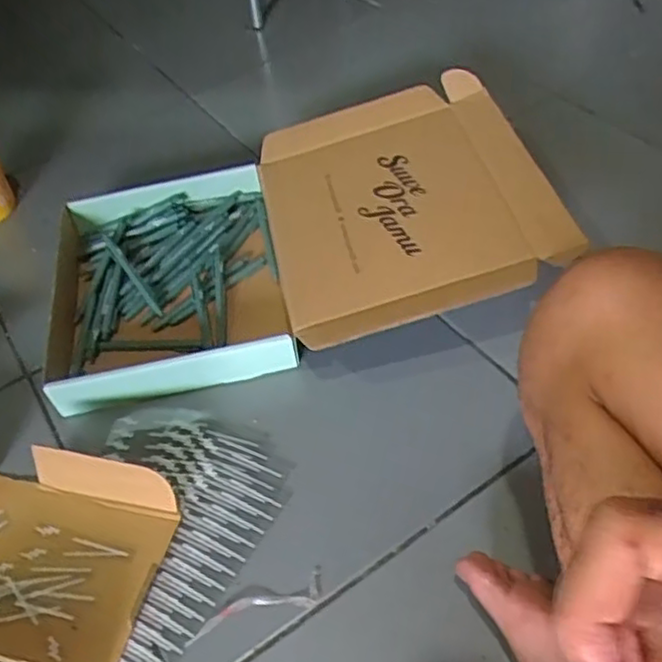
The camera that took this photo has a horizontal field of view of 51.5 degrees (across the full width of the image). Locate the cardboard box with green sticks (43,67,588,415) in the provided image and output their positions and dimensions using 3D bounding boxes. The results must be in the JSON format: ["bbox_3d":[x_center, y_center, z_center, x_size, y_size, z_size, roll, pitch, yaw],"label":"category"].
[{"bbox_3d":[-0.052,-0.107,0.787,0.551,0.112,0.354,-12,49,-4],"label":"cardboard box with green sticks"}]

